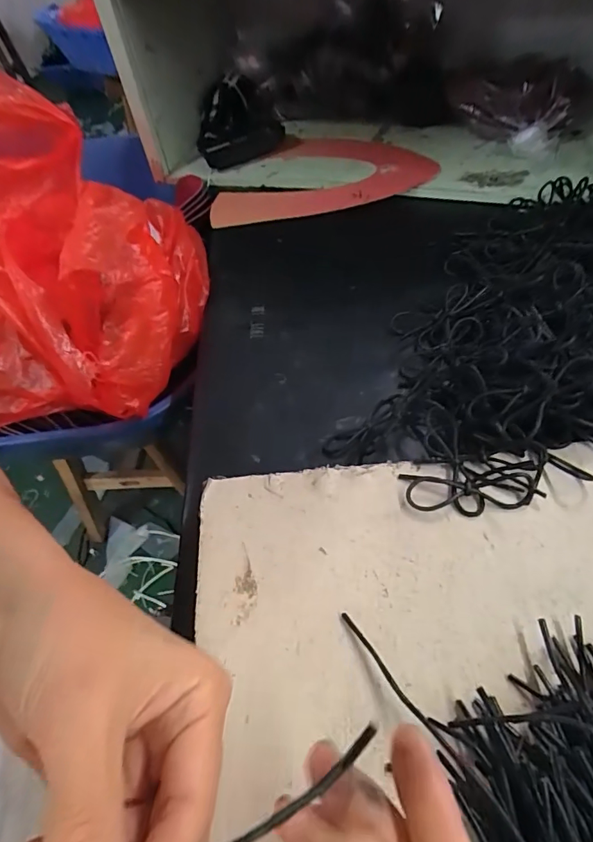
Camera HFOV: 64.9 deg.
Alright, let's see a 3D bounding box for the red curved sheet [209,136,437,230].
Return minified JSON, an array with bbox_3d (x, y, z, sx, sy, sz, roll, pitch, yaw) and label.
[{"bbox_3d":[0.031,-0.310,0.581,0.261,0.019,0.177,-4,52,2],"label":"red curved sheet"}]

